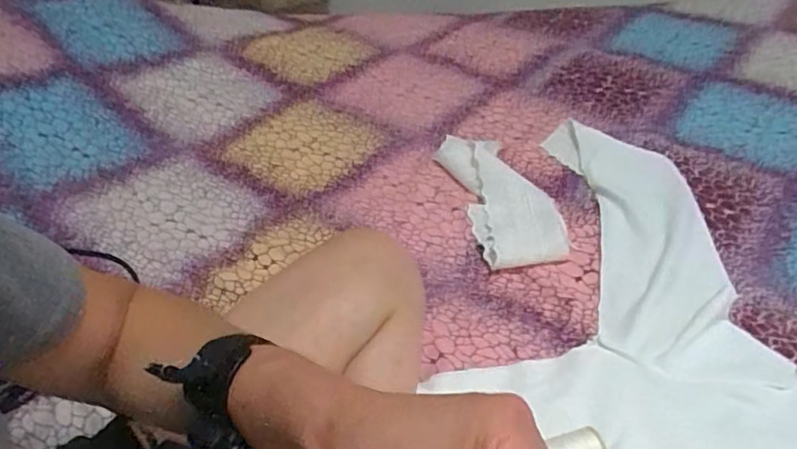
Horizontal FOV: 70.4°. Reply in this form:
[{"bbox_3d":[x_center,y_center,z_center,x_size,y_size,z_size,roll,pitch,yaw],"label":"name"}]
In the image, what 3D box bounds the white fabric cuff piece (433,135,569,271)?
[{"bbox_3d":[0.129,-0.051,0.759,0.113,0.029,0.267,-13,46,-9],"label":"white fabric cuff piece"}]

